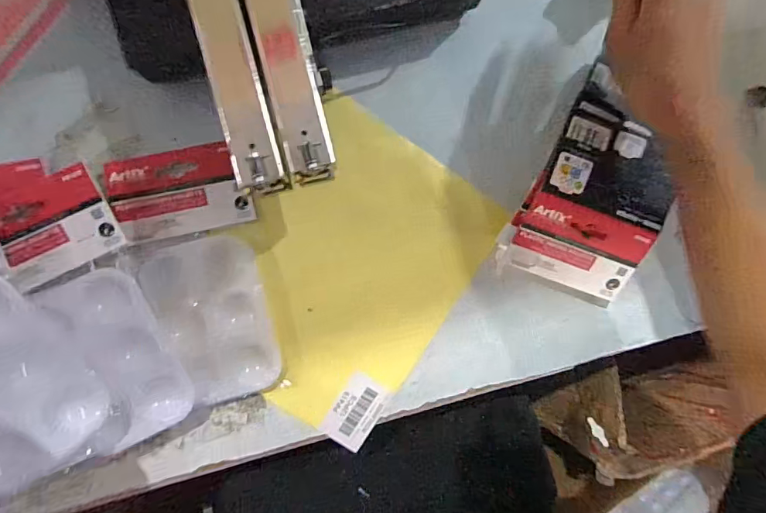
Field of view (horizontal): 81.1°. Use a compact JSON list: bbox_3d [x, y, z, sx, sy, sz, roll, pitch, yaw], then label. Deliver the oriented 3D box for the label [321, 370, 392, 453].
[{"bbox_3d":[-0.021,0.130,0.373,0.038,0.006,0.058,32,89,-7],"label":"label"}]

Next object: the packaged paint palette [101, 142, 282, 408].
[{"bbox_3d":[-0.139,0.016,0.337,0.089,0.018,0.194,-13,95,-6],"label":"packaged paint palette"}]

